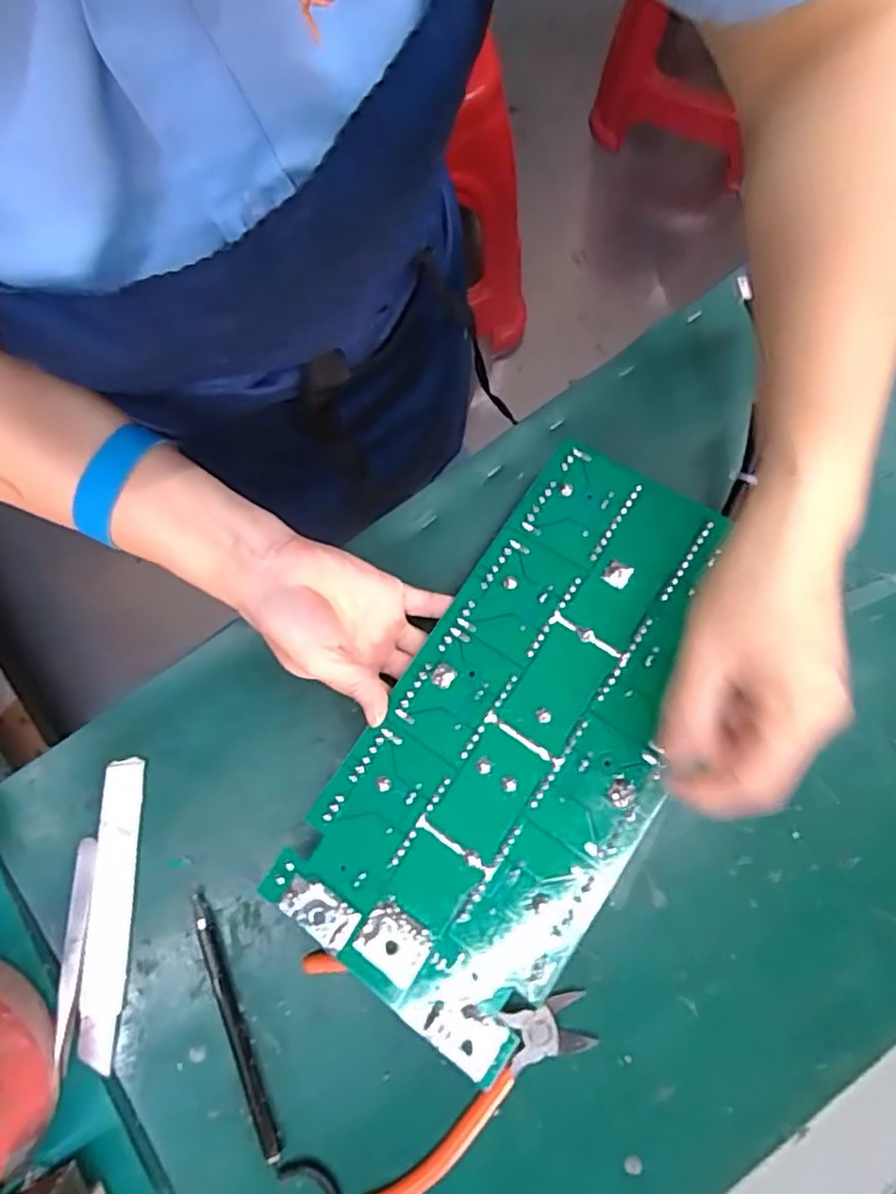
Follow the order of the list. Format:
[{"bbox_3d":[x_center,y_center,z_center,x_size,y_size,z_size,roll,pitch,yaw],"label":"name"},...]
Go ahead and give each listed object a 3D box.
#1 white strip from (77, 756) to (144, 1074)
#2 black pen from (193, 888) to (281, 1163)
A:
[{"bbox_3d":[-0.184,0.169,0.367,0.022,0.006,0.154,-1,78,0],"label":"white strip"},{"bbox_3d":[-0.114,0.226,0.357,0.011,0.008,0.133,-21,79,-4],"label":"black pen"}]

